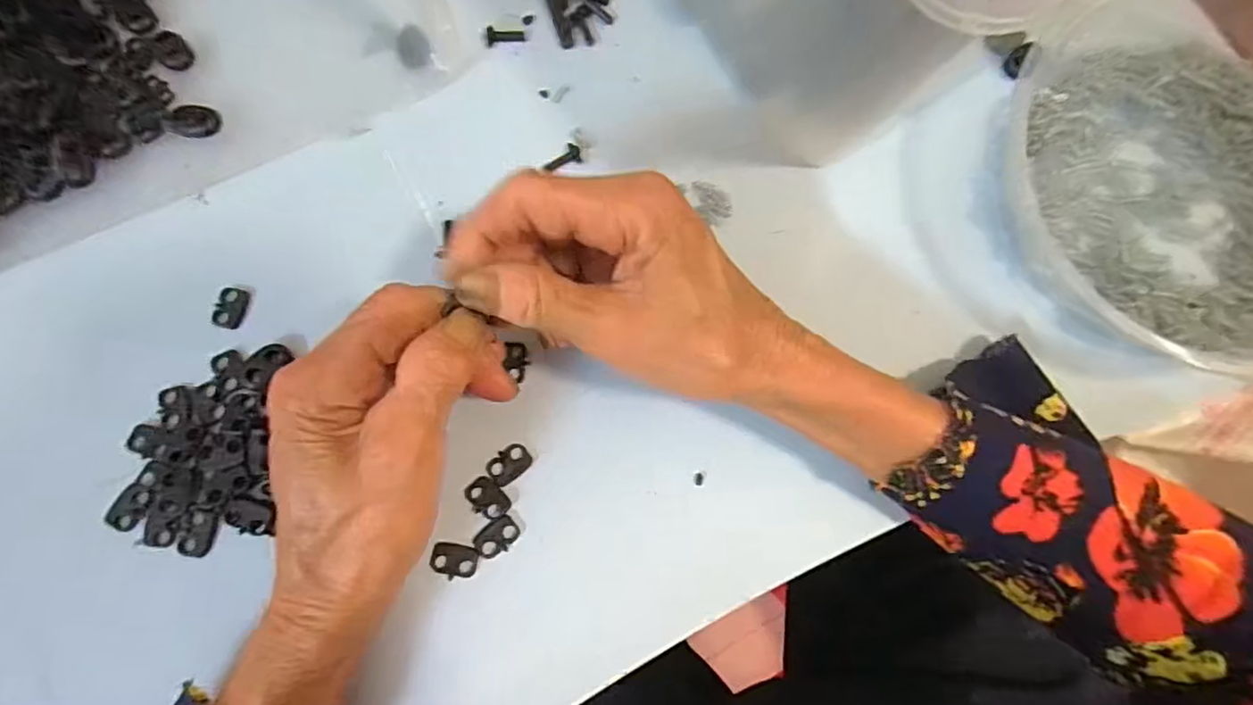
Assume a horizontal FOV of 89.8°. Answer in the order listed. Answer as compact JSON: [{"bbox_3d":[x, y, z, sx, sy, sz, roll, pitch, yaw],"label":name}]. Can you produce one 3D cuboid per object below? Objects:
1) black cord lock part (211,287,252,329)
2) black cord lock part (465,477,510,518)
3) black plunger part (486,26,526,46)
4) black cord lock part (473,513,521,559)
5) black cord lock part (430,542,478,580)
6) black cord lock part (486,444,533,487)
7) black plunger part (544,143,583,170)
[{"bbox_3d":[-0.172,-0.019,0.273,0.012,0.004,0.018,8,78,-1],"label":"black cord lock part"},{"bbox_3d":[-0.058,0.061,0.262,0.019,0.004,0.013,35,79,4],"label":"black cord lock part"},{"bbox_3d":[-0.059,-0.154,0.307,0.018,0.004,0.010,4,80,-1],"label":"black plunger part"},{"bbox_3d":[-0.054,0.076,0.259,0.019,0.004,0.013,-41,83,-9],"label":"black cord lock part"},{"bbox_3d":[-0.071,0.085,0.256,0.019,0.004,0.013,14,78,0],"label":"black cord lock part"},{"bbox_3d":[-0.050,0.047,0.266,0.018,0.004,0.013,-37,83,-9],"label":"black cord lock part"},{"bbox_3d":[-0.029,-0.090,0.297,0.018,0.005,0.010,-39,83,-8],"label":"black plunger part"}]

